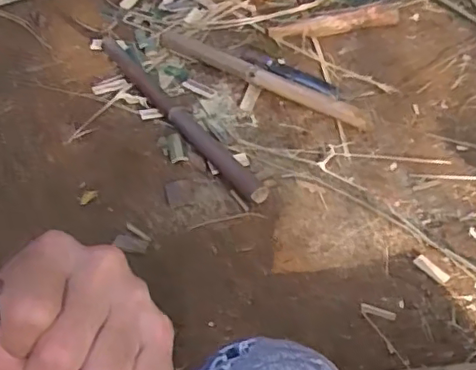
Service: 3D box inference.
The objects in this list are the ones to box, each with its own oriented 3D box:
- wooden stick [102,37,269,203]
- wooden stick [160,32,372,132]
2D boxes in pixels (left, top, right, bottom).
[{"bbox_3d":[-0.145,-0.168,1.371,0.052,0.033,0.669,-33,53,-18],"label":"wooden stick"},{"bbox_3d":[0.053,-0.256,1.424,0.579,0.029,0.064,27,59,28],"label":"wooden stick"}]

